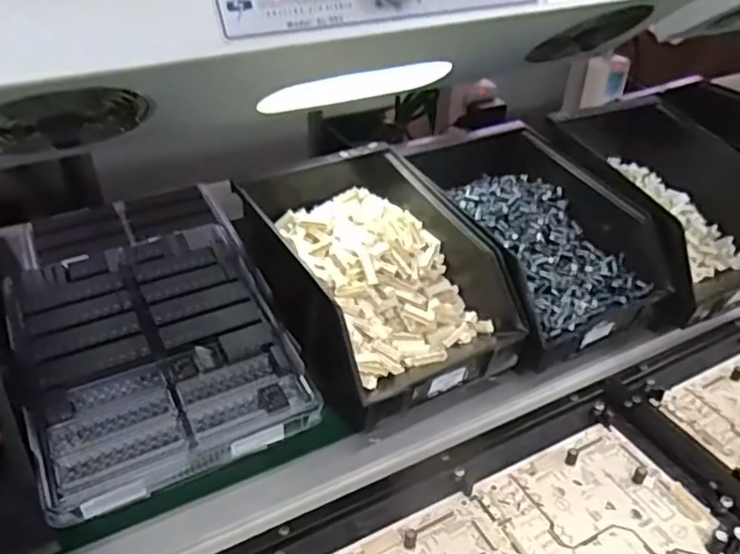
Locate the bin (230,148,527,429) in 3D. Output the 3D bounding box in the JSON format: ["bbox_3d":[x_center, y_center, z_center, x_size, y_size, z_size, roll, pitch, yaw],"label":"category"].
[{"bbox_3d":[-0.004,0.008,0.551,0.169,0.132,0.248,-17,39,-24],"label":"bin"}]

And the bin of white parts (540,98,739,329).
[{"bbox_3d":[0.293,-0.080,0.636,0.168,0.107,0.243,-16,39,-22],"label":"bin of white parts"}]

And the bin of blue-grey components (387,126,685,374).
[{"bbox_3d":[0.151,-0.041,0.586,0.173,0.092,0.247,-18,40,-25],"label":"bin of blue-grey components"}]

